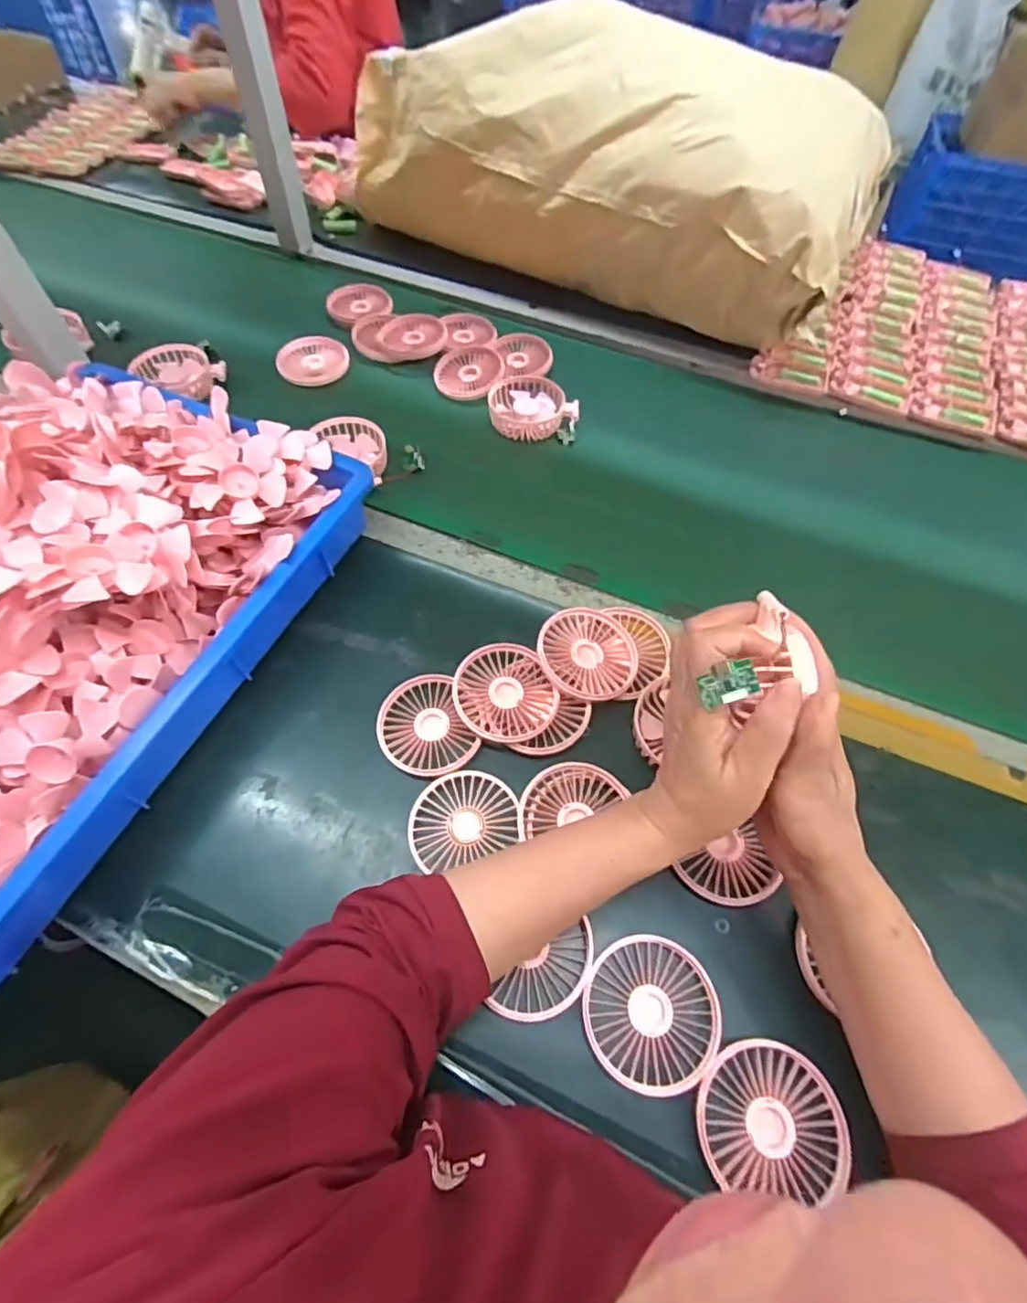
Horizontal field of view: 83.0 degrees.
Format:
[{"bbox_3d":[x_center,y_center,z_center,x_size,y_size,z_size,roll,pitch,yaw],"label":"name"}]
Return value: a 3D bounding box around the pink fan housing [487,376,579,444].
[{"bbox_3d":[0.024,-0.293,0.690,0.103,0.026,0.081,4,60,0],"label":"pink fan housing"}]

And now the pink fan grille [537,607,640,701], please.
[{"bbox_3d":[0.065,0.002,0.509,0.085,0.021,0.084,1,60,-1],"label":"pink fan grille"}]

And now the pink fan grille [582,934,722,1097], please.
[{"bbox_3d":[0.092,0.241,0.389,0.086,0.010,0.087,-5,60,-5],"label":"pink fan grille"}]

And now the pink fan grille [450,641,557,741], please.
[{"bbox_3d":[-0.009,0.037,0.496,0.080,0.021,0.086,-23,63,-14],"label":"pink fan grille"}]

